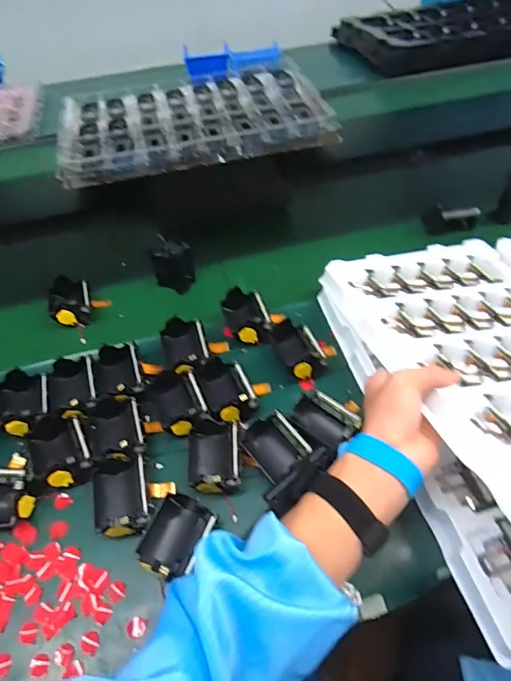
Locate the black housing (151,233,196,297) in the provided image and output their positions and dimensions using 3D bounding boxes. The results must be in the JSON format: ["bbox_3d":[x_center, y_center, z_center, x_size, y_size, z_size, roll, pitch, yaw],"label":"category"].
[{"bbox_3d":[-0.115,-0.104,0.617,0.052,0.072,0.034,5,53,7],"label":"black housing"}]

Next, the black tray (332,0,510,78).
[{"bbox_3d":[0.537,-0.822,1.158,0.598,0.075,0.283,-10,52,-5],"label":"black tray"}]

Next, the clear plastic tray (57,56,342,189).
[{"bbox_3d":[-0.122,-0.430,0.855,0.501,0.046,0.315,-13,53,-7],"label":"clear plastic tray"}]

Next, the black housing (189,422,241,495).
[{"bbox_3d":[-0.042,0.119,0.451,0.053,0.032,0.070,-5,52,-1],"label":"black housing"}]

